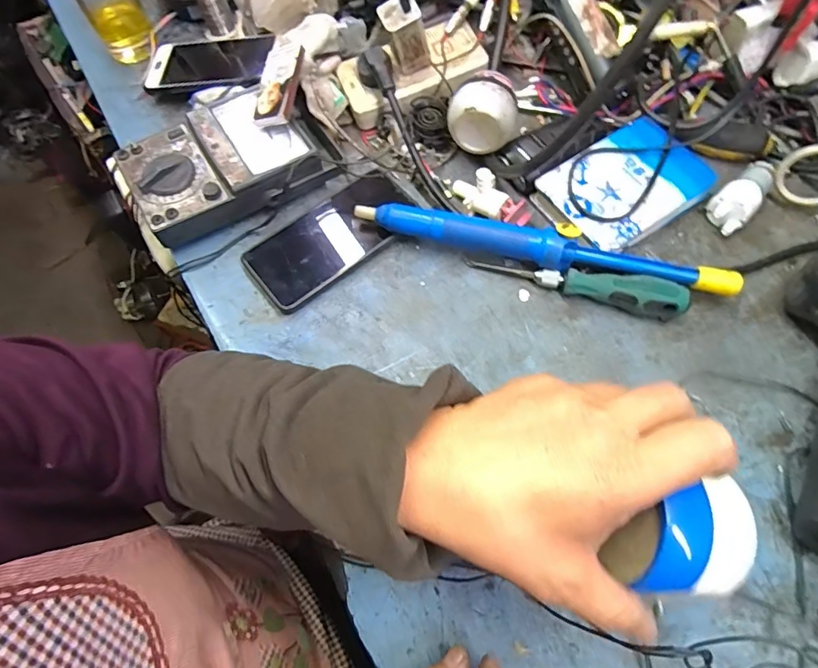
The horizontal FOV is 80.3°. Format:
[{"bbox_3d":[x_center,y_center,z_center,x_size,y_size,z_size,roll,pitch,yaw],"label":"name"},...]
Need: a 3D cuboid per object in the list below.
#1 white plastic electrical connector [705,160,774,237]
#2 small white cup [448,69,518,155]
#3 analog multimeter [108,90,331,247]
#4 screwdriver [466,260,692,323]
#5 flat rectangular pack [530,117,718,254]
[{"bbox_3d":[0.311,-0.126,0.453,0.081,0.030,0.036,-41,71,-16],"label":"white plastic electrical connector"},{"bbox_3d":[0.069,-0.209,0.455,0.061,0.051,0.050,1,65,2],"label":"small white cup"},{"bbox_3d":[-0.178,-0.160,0.467,0.169,0.049,0.123,-33,69,-13],"label":"analog multimeter"},{"bbox_3d":[0.143,-0.042,0.417,0.177,0.032,0.030,11,66,6],"label":"screwdriver"},{"bbox_3d":[0.198,-0.137,0.453,0.148,0.022,0.099,-32,69,-11],"label":"flat rectangular pack"}]

